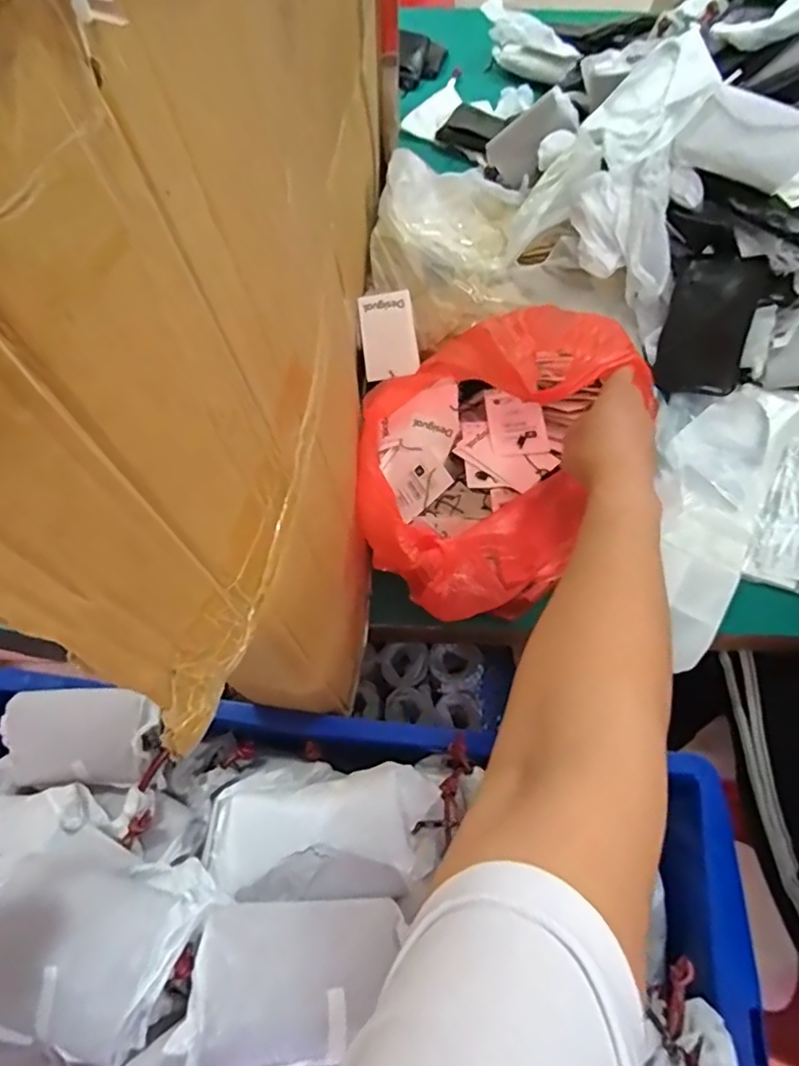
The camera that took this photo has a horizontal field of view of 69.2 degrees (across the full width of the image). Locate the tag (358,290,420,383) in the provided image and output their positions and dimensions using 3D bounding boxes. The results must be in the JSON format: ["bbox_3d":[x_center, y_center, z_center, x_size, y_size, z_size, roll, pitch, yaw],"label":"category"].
[{"bbox_3d":[-0.013,-0.222,0.658,0.062,0.090,0.004,-10,21,1],"label":"tag"}]

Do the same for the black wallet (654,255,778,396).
[{"bbox_3d":[0.362,-0.238,0.676,0.095,0.150,0.017,22,22,22],"label":"black wallet"}]

